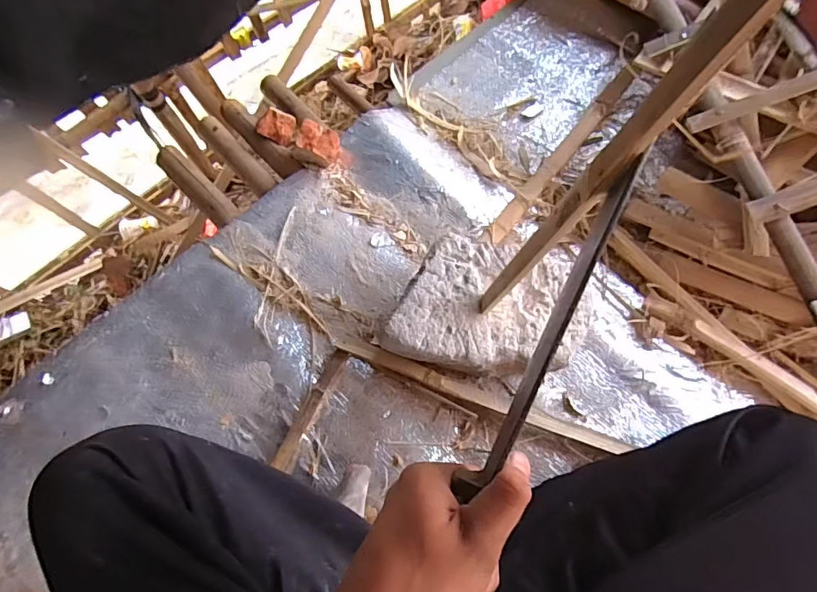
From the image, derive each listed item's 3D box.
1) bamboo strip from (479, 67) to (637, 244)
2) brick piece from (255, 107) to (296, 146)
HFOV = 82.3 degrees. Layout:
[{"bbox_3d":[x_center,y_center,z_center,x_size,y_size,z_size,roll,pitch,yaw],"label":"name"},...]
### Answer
[{"bbox_3d":[0.249,-0.230,0.744,0.030,0.027,0.434,36,72,14],"label":"bamboo strip"},{"bbox_3d":[-0.218,-0.280,0.768,0.054,0.042,0.043,8,67,4],"label":"brick piece"}]

